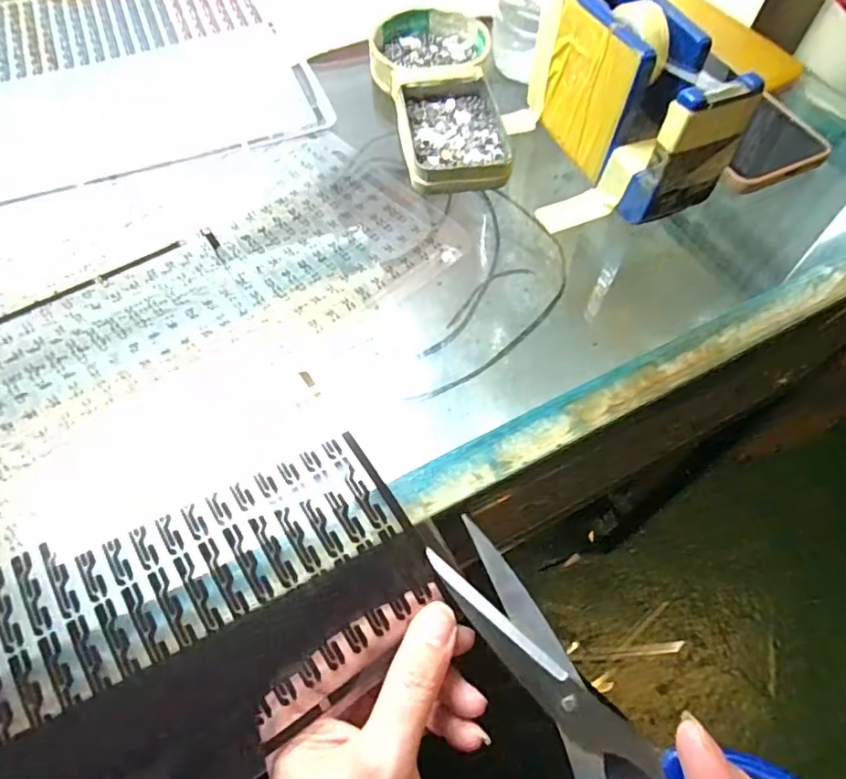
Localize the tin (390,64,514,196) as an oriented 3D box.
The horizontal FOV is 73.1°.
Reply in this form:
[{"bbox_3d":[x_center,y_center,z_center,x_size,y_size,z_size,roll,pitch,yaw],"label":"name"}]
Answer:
[{"bbox_3d":[0.018,-0.159,0.349,0.065,0.022,0.095,-7,60,-6],"label":"tin"}]

